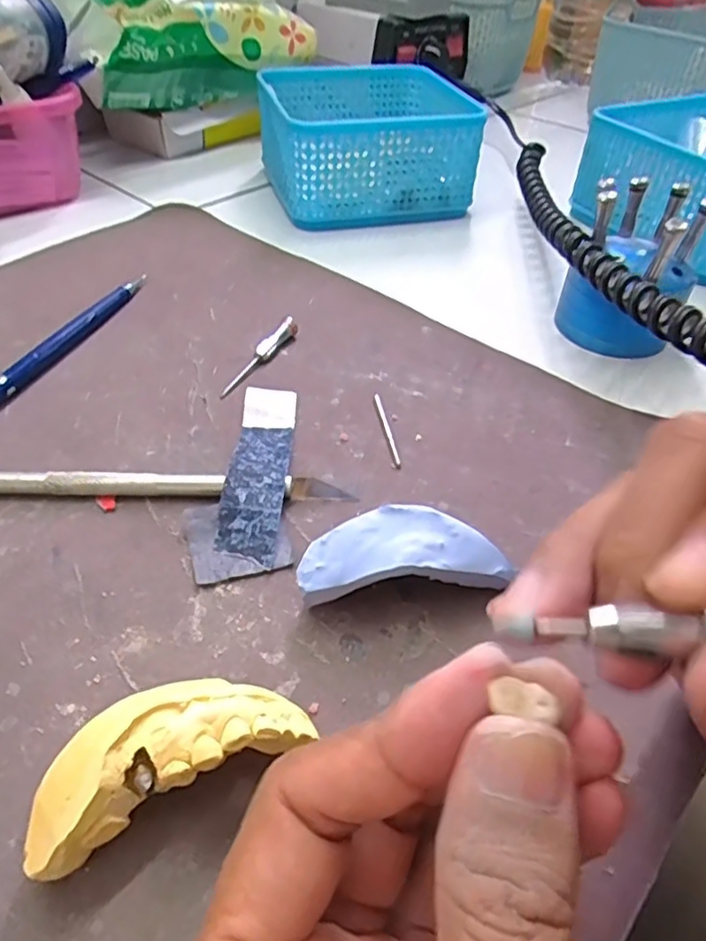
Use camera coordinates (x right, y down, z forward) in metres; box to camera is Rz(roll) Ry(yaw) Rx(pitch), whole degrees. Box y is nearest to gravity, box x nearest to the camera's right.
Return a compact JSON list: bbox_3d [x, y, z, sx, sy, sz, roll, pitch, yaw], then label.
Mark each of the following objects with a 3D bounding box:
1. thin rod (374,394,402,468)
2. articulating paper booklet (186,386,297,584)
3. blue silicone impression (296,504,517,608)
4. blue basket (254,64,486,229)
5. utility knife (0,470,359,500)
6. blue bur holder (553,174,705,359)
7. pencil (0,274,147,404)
[{"bbox_3d":[0.015,-0.018,0.264,0.004,0.004,0.044,-6,45,-10],"label":"thin rod"},{"bbox_3d":[-0.040,-0.001,0.240,0.035,0.009,0.097,0,44,-4],"label":"articulating paper booklet"},{"bbox_3d":[0.016,0.029,0.202,0.065,0.024,0.025,-5,44,-9],"label":"blue silicone impression"},{"bbox_3d":[0.005,-0.230,0.443,0.123,0.063,0.132,-8,45,-13],"label":"blue basket"},{"bbox_3d":[-0.069,0.006,0.231,0.134,0.009,0.007,1,44,-3],"label":"utility knife"},{"bbox_3d":[0.139,-0.100,0.312,0.055,0.067,0.051,26,48,21],"label":"blue bur holder"},{"bbox_3d":[-0.135,-0.059,0.293,0.008,0.010,0.134,15,45,11],"label":"pencil"}]

